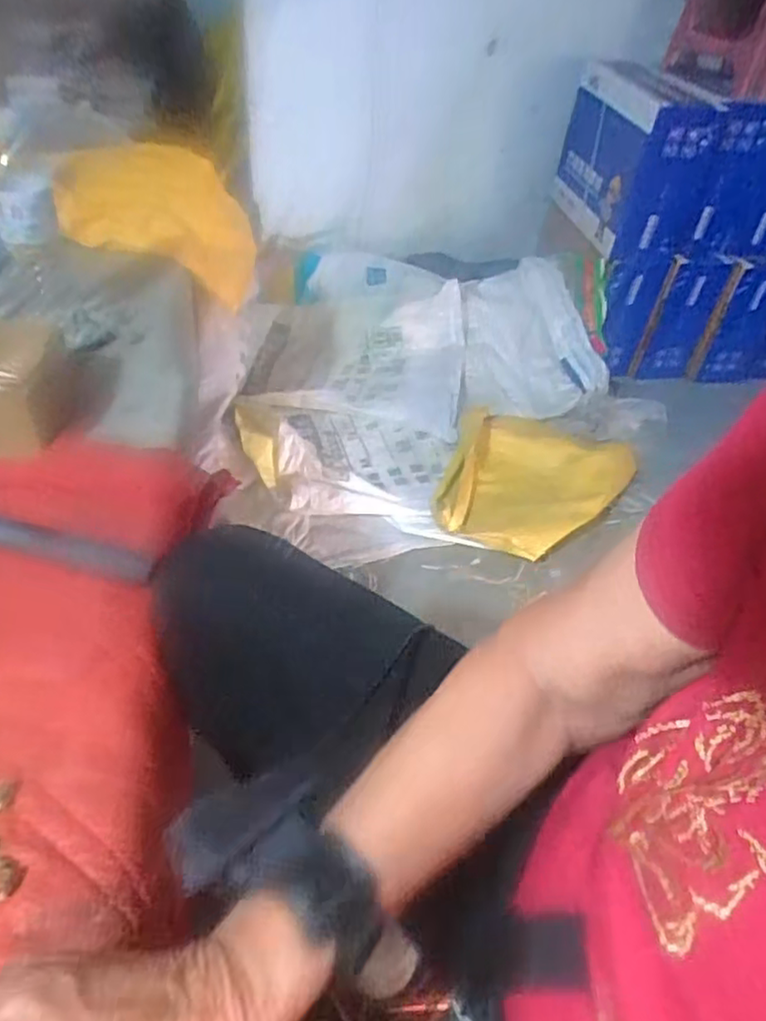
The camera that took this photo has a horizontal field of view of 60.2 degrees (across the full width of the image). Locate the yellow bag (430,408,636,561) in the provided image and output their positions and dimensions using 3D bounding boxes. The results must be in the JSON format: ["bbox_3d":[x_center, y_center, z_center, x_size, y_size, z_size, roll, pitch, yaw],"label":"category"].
[{"bbox_3d":[0.291,-0.051,1.256,0.343,0.061,0.343,20,56,2],"label":"yellow bag"}]

